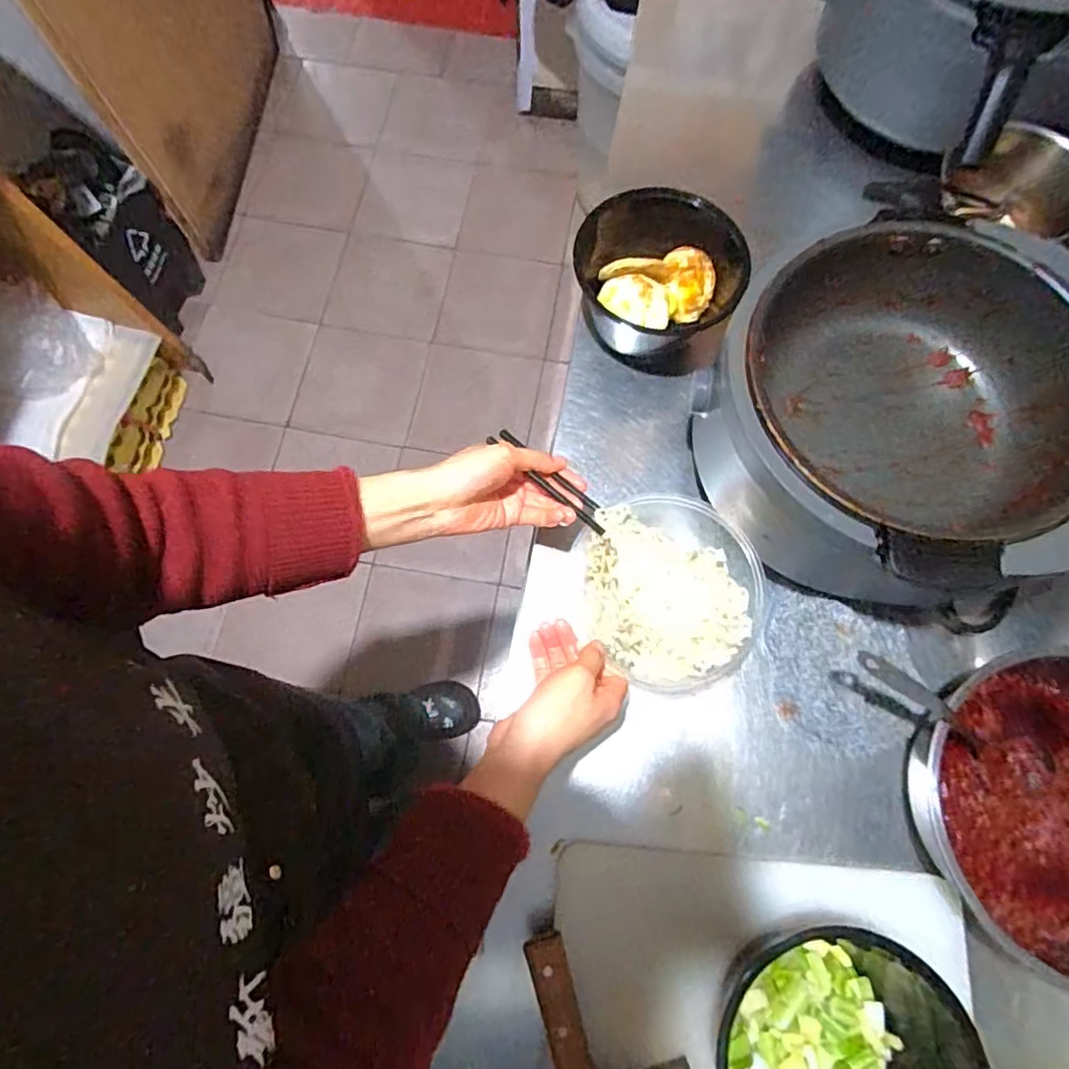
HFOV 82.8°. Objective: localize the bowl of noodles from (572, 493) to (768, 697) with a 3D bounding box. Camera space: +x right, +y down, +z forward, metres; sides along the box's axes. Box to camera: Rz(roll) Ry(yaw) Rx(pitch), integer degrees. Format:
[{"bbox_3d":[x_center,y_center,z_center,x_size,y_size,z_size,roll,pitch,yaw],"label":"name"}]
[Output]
[{"bbox_3d":[0.119,0.046,0.519,0.145,0.074,0.162,-21,75,-6],"label":"bowl of noodles"}]

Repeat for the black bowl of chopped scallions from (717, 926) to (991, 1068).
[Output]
[{"bbox_3d":[0.204,0.361,0.427,0.162,0.096,0.168,0,74,0],"label":"black bowl of chopped scallions"}]

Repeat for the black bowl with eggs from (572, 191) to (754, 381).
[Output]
[{"bbox_3d":[0.127,-0.265,0.638,0.165,0.090,0.156,0,74,0],"label":"black bowl with eggs"}]

